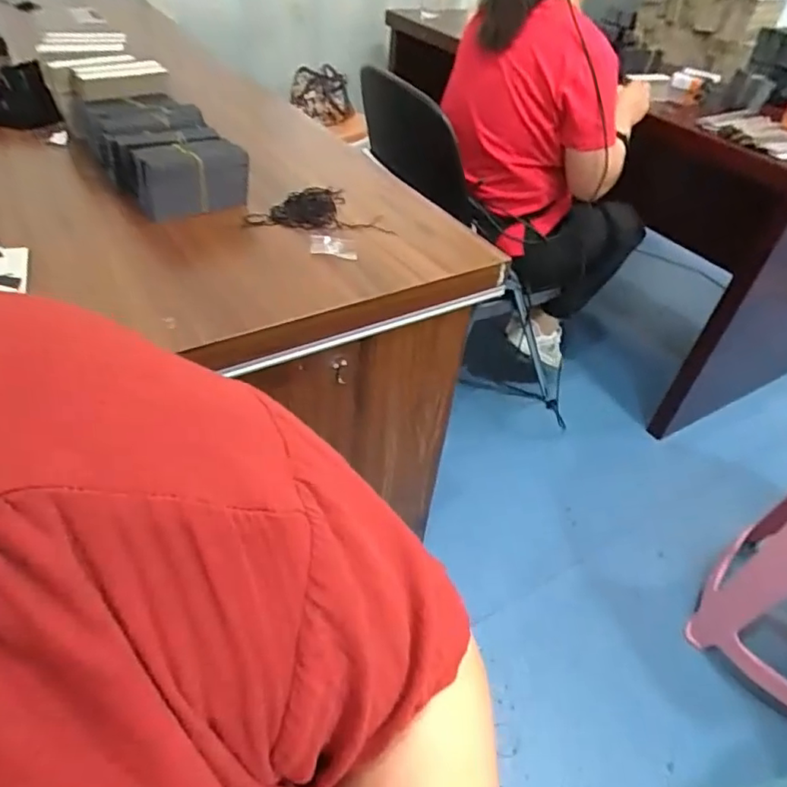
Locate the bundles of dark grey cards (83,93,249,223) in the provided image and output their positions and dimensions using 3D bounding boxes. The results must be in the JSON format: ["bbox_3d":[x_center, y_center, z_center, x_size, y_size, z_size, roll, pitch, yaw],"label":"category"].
[{"bbox_3d":[-0.320,-0.335,0.804,0.146,0.073,0.255,-22,50,-29],"label":"bundles of dark grey cards"}]

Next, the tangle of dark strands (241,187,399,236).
[{"bbox_3d":[-0.103,-0.257,0.810,0.190,0.018,0.130,2,42,-5],"label":"tangle of dark strands"}]

